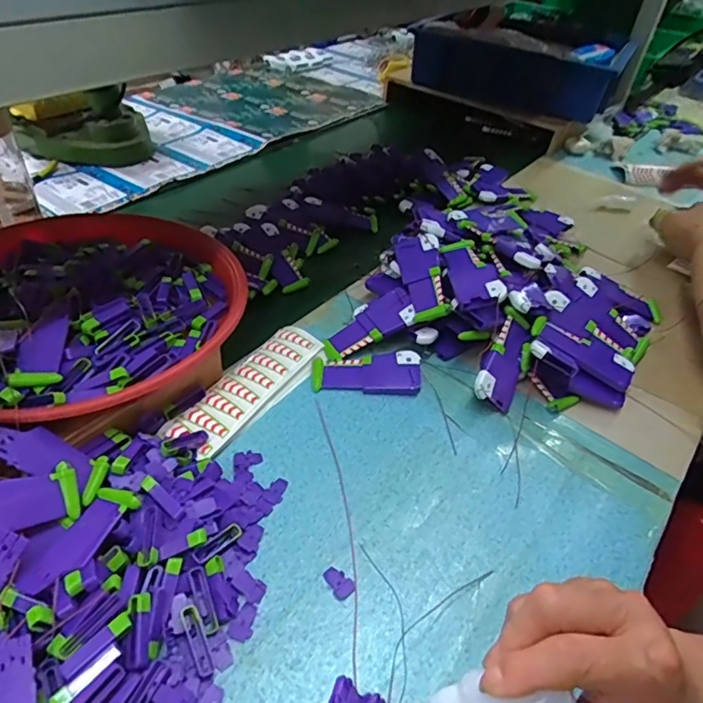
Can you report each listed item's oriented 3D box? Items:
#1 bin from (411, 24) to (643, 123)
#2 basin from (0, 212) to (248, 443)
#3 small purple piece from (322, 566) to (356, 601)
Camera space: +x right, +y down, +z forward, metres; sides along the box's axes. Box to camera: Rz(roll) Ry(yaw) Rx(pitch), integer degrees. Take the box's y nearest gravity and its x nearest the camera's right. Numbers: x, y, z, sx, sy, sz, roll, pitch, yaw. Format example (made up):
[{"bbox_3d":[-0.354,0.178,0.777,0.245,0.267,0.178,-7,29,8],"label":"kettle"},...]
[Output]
[{"bbox_3d":[0.330,-0.597,1.158,0.458,0.156,0.195,26,46,20],"label":"bin"},{"bbox_3d":[-0.266,-0.048,0.536,0.310,0.084,0.295,3,43,-3],"label":"basin"},{"bbox_3d":[-0.010,0.184,0.422,0.017,0.004,0.027,-29,53,-32],"label":"small purple piece"}]

